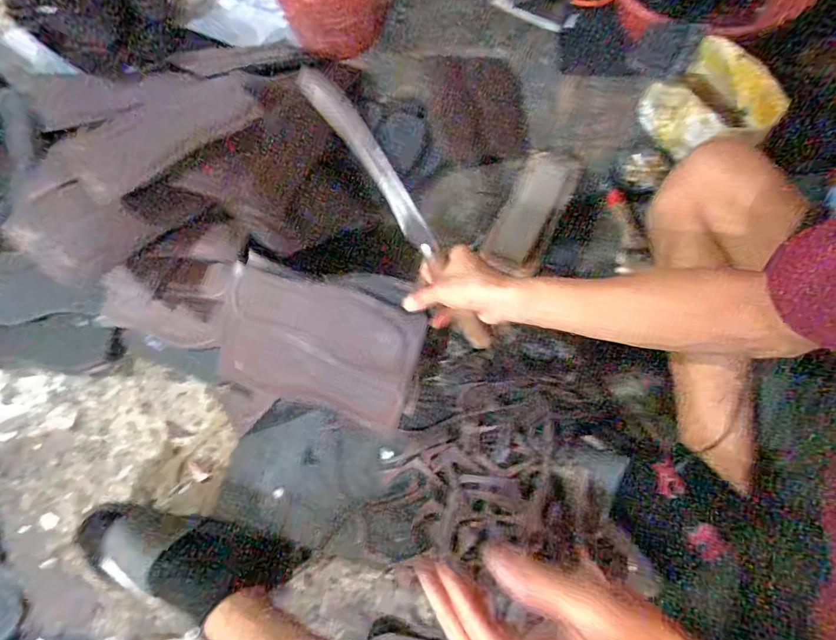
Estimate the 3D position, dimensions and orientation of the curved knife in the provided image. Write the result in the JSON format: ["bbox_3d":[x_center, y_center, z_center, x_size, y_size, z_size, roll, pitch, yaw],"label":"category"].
[{"bbox_3d":[-0.013,-0.109,0.516,0.029,0.029,0.353,-38,108,-14],"label":"curved knife"}]

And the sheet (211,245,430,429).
[{"bbox_3d":[-0.133,0.033,0.604,0.265,0.024,0.173,17,109,8],"label":"sheet"}]

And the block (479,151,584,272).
[{"bbox_3d":[0.196,-0.185,0.782,0.095,0.032,0.194,29,95,10],"label":"block"}]

